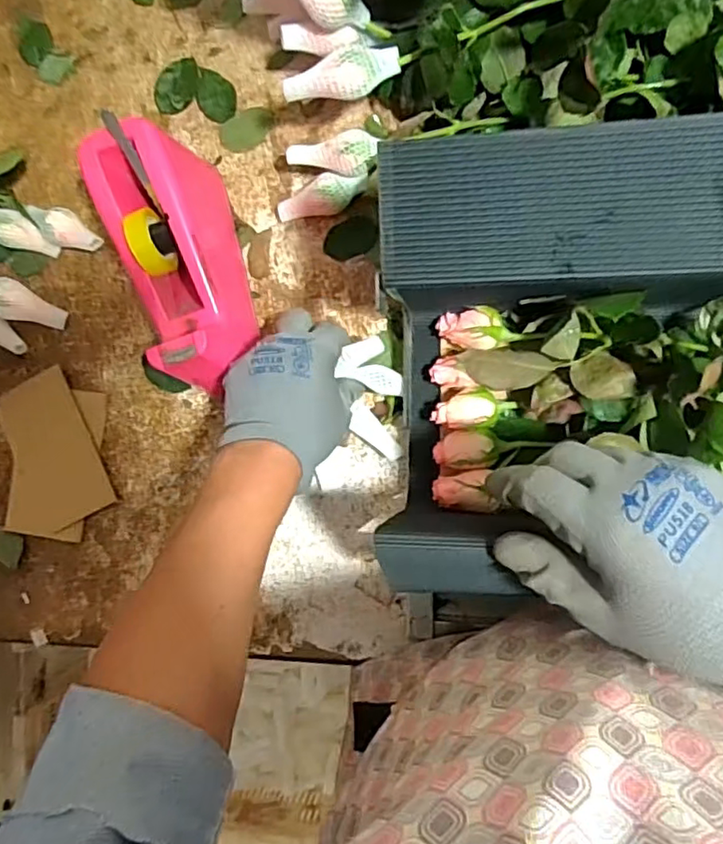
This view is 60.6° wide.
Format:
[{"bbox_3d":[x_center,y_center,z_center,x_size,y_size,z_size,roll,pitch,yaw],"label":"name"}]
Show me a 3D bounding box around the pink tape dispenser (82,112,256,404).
[{"bbox_3d":[-0.139,-0.124,0.489,0.072,0.101,0.188,-20,86,9],"label":"pink tape dispenser"}]

